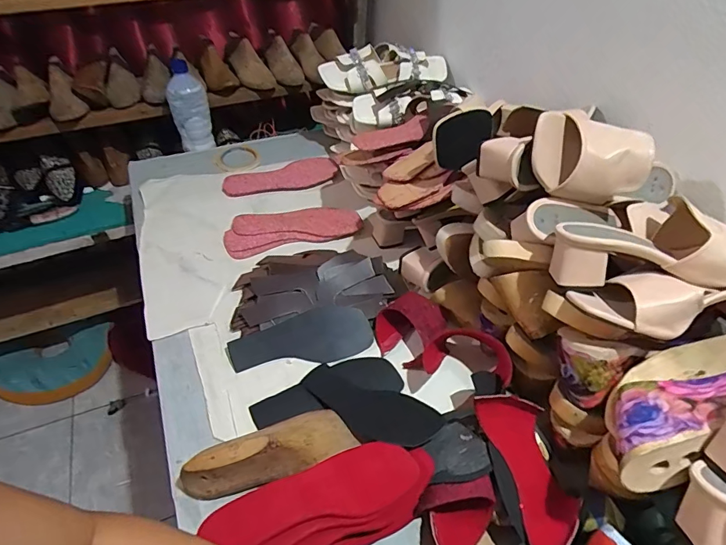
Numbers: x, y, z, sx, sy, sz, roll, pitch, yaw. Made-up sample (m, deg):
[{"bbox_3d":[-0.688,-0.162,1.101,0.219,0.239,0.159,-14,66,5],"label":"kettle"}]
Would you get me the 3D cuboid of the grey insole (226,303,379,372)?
[{"bbox_3d":[-0.091,0.106,0.666,0.204,0.006,0.084,-20,77,-11],"label":"grey insole"}]

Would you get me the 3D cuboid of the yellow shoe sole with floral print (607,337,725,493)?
[{"bbox_3d":[0.342,0.105,0.408,0.265,0.083,0.124,-25,49,4],"label":"yellow shoe sole with floral print"}]

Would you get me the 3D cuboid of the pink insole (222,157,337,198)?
[{"bbox_3d":[-0.174,-0.206,0.946,0.236,0.013,0.085,-14,59,-15],"label":"pink insole"}]

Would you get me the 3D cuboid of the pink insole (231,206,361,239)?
[{"bbox_3d":[-0.126,-0.100,0.852,0.235,0.019,0.080,-2,45,-6],"label":"pink insole"}]

